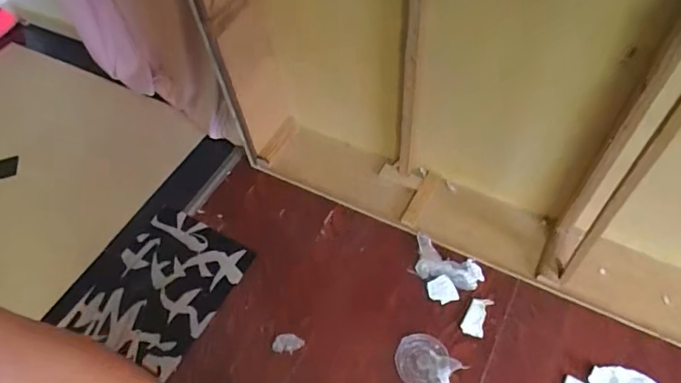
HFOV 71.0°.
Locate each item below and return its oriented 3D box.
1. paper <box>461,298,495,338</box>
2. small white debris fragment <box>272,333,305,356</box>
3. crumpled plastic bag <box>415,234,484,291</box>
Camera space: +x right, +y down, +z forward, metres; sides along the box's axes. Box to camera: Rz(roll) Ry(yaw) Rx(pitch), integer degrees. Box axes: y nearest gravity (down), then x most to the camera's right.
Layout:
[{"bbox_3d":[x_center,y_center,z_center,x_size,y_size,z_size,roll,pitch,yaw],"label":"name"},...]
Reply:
[{"bbox_3d":[0.373,0.340,1.306,0.059,0.014,0.116,19,60,17],"label":"paper"},{"bbox_3d":[-0.145,0.420,1.314,0.081,0.014,0.053,8,57,10],"label":"small white debris fragment"},{"bbox_3d":[0.300,0.227,1.398,0.215,0.045,0.118,30,63,22],"label":"crumpled plastic bag"}]

